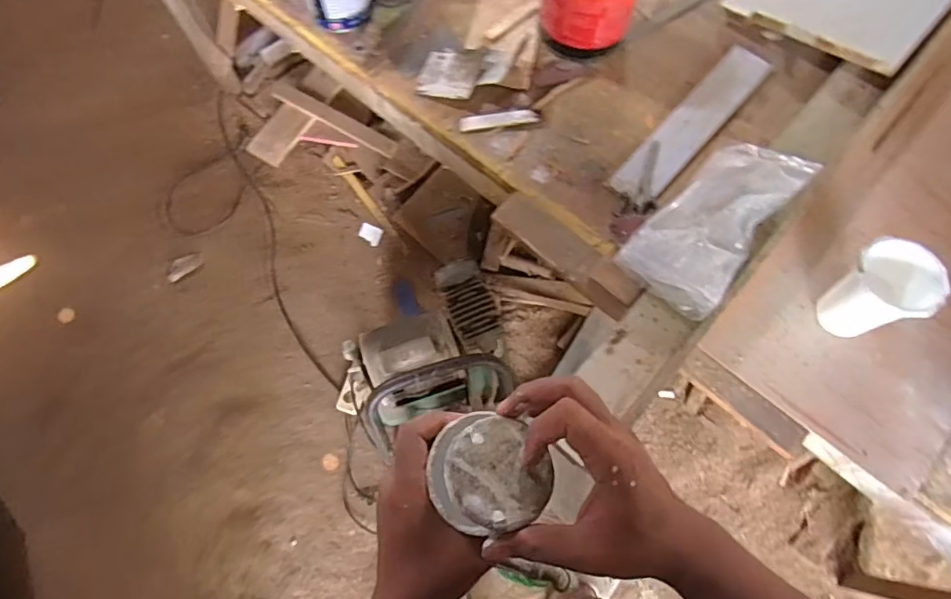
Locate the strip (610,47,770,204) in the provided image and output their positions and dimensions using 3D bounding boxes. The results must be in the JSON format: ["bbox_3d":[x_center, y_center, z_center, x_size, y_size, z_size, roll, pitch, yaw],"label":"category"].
[{"bbox_3d":[0.337,-0.274,0.853,0.080,0.009,0.333,37,76,26],"label":"strip"}]

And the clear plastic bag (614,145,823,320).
[{"bbox_3d":[0.331,-0.106,0.757,0.136,0.059,0.280,42,76,14],"label":"clear plastic bag"}]

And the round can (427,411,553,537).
[{"bbox_3d":[0.008,0.117,0.375,0.076,0.036,0.081,0,69,1],"label":"round can"}]

